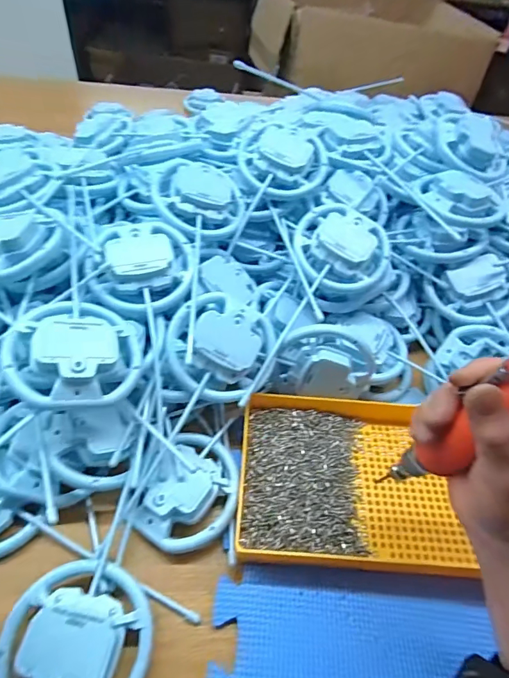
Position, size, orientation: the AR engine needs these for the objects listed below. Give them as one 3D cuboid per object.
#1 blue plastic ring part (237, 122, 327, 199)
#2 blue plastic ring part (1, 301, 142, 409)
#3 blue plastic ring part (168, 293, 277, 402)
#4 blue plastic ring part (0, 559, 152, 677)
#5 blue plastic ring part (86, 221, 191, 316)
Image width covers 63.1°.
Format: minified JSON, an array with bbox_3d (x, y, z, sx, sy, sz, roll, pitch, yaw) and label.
[{"bbox_3d":[0.033,-0.207,0.480,0.103,0.042,0.096,8,78,-4],"label":"blue plastic ring part"},{"bbox_3d":[-0.146,0.008,0.342,0.102,0.033,0.097,-14,66,-23],"label":"blue plastic ring part"},{"bbox_3d":[-0.030,0.006,0.394,0.102,0.039,0.099,40,69,-2],"label":"blue plastic ring part"},{"bbox_3d":[-0.126,0.209,0.288,0.102,0.022,0.096,3,49,-4],"label":"blue plastic ring part"},{"bbox_3d":[-0.110,-0.070,0.400,0.097,0.035,0.095,-6,76,-12],"label":"blue plastic ring part"}]

